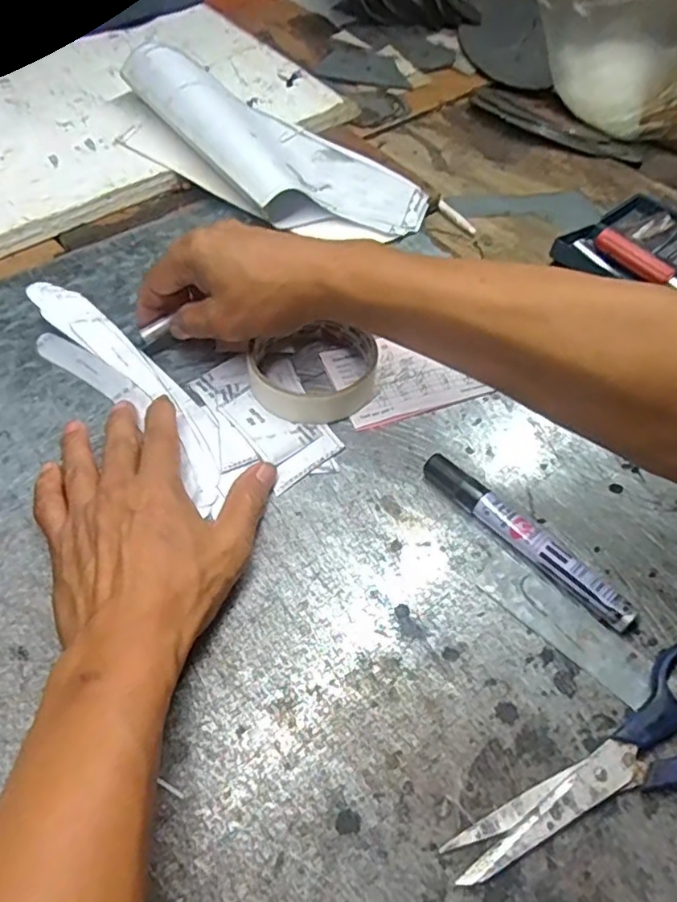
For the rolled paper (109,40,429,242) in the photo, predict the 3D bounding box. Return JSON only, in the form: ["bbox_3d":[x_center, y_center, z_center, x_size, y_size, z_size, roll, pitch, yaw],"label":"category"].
[{"bbox_3d":[-0.061,-0.265,0.541,0.294,0.079,0.150,35,60,23],"label":"rolled paper"}]

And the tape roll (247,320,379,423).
[{"bbox_3d":[-0.011,-0.056,0.411,0.092,0.020,0.085,3,56,-4],"label":"tape roll"}]

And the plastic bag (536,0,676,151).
[{"bbox_3d":[0.296,-0.414,0.622,0.189,0.183,0.117,34,60,22],"label":"plastic bag"}]

